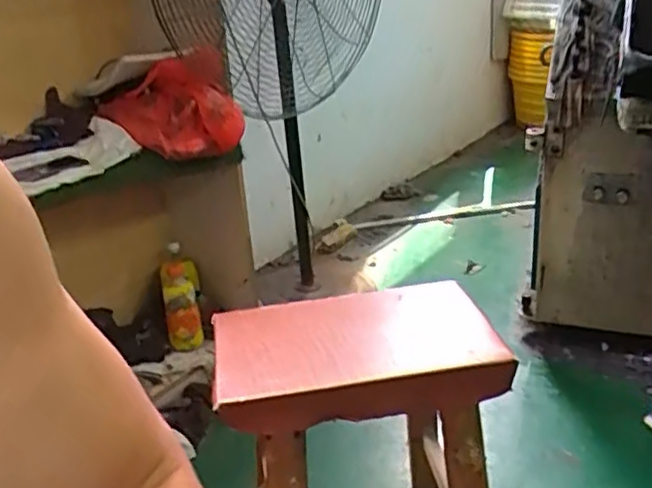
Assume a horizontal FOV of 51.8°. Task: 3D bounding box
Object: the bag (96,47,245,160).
[{"bbox_3d":[-0.348,-0.321,1.485,0.185,0.195,0.333,-21,29,-33],"label":"bag"}]

